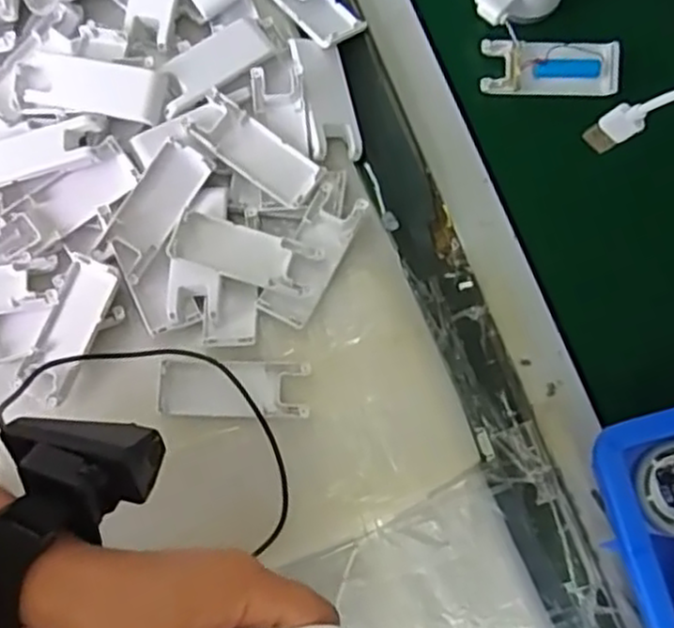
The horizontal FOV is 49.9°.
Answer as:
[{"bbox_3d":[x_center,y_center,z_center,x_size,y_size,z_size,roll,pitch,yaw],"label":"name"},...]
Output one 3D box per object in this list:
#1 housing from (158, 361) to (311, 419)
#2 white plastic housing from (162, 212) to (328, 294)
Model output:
[{"bbox_3d":[-0.071,0.052,0.502,0.102,0.007,0.037,1,76,-1],"label":"housing"},{"bbox_3d":[-0.065,-0.043,0.517,0.101,0.019,0.039,15,77,2],"label":"white plastic housing"}]

